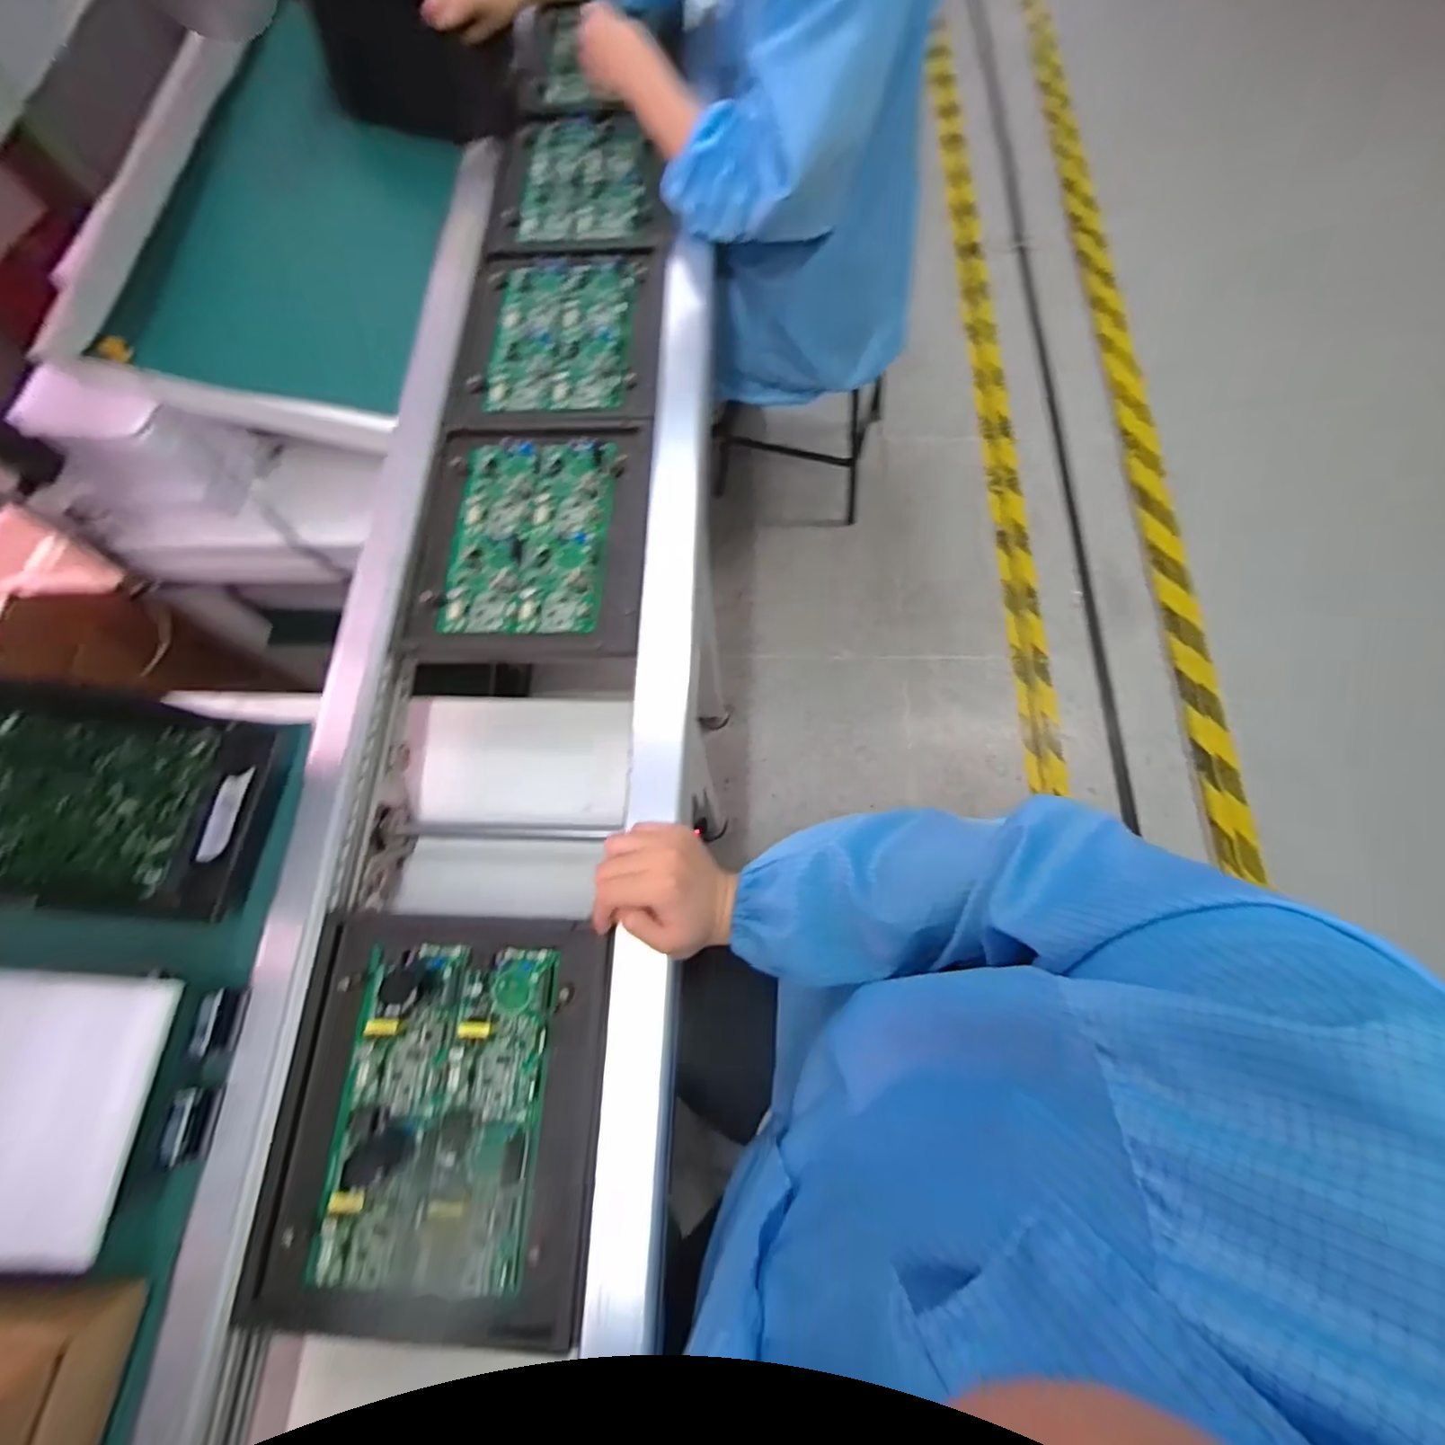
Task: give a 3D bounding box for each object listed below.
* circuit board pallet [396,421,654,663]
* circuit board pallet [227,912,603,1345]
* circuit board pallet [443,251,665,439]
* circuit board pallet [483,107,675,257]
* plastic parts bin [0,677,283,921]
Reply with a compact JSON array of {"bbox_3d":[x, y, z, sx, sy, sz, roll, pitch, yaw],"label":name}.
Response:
[{"bbox_3d":[-0.187,-0.186,0.622,0.219,0.027,0.267,1,71,2],"label":"circuit board pallet"},{"bbox_3d":[-0.207,0.278,0.448,0.236,0.040,0.262,1,71,2],"label":"circuit board pallet"},{"bbox_3d":[-0.180,-0.442,0.708,0.221,0.015,0.259,1,71,2],"label":"circuit board pallet"},{"bbox_3d":[-0.171,-0.689,0.789,0.224,0.032,0.250,2,71,2],"label":"circuit board pallet"},{"bbox_3d":[-0.491,0.051,0.445,0.259,0.109,0.151,9,73,-9],"label":"plastic parts bin"}]

